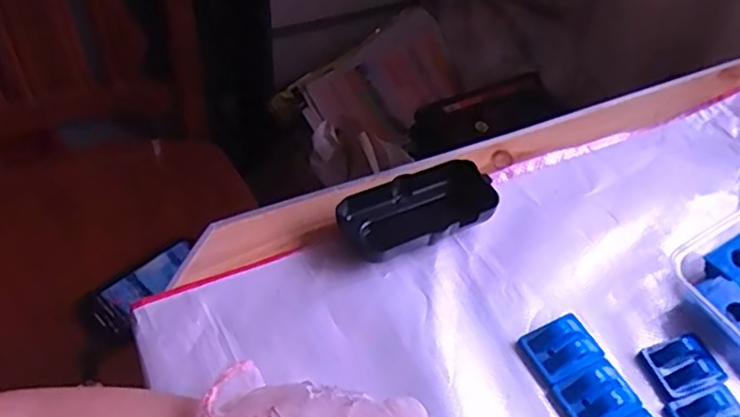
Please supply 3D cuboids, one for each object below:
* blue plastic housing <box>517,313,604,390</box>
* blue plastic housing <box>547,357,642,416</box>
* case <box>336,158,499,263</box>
[{"bbox_3d":[0.116,0.085,0.386,0.045,0.011,0.035,-21,55,-22],"label":"blue plastic housing"},{"bbox_3d":[0.131,0.109,0.366,0.046,0.011,0.034,-21,55,-22],"label":"blue plastic housing"},{"bbox_3d":[0.035,0.003,0.438,0.104,0.026,0.054,-22,55,-22],"label":"case"}]

